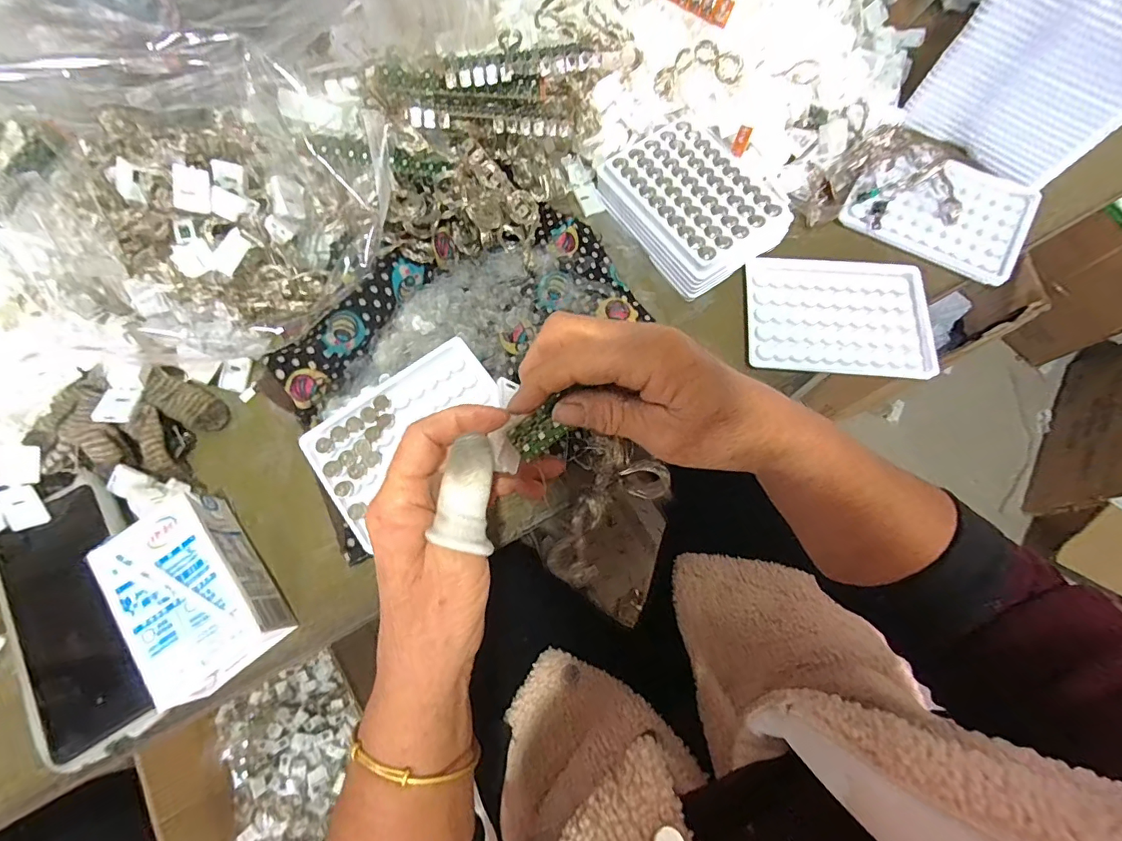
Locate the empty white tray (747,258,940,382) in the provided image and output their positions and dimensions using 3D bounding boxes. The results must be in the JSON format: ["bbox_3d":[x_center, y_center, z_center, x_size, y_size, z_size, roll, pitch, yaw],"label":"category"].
[{"bbox_3d":[0.209,-0.083,0.360,0.127,0.012,0.096,6,73,4],"label":"empty white tray"}]

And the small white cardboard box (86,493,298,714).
[{"bbox_3d":[-0.229,0.109,0.299,0.066,0.043,0.109,-39,76,-9],"label":"small white cardboard box"}]

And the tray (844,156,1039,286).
[{"bbox_3d":[0.310,-0.179,0.385,0.126,0.018,0.107,32,76,11],"label":"tray"}]

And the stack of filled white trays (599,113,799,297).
[{"bbox_3d":[0.107,-0.180,0.379,0.109,0.030,0.134,-36,75,-9],"label":"stack of filled white trays"}]

